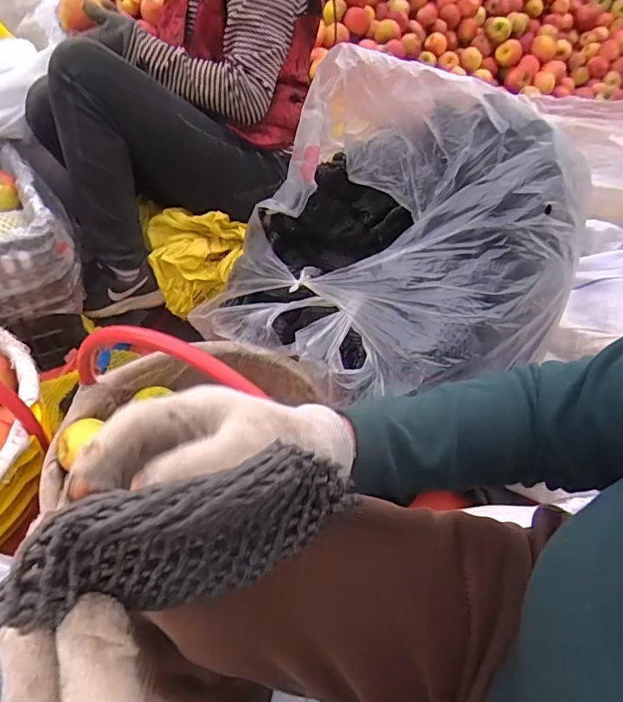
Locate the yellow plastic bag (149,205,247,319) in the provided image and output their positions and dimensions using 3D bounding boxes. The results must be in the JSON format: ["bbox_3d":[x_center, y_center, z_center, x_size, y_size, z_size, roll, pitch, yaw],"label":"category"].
[{"bbox_3d":[-0.218,-0.177,0.977,0.180,0.135,0.162,-8,48,-13],"label":"yellow plastic bag"}]

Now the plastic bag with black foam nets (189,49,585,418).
[{"bbox_3d":[0.087,-0.145,0.675,0.459,0.346,0.344,32,52,23],"label":"plastic bag with black foam nets"}]

